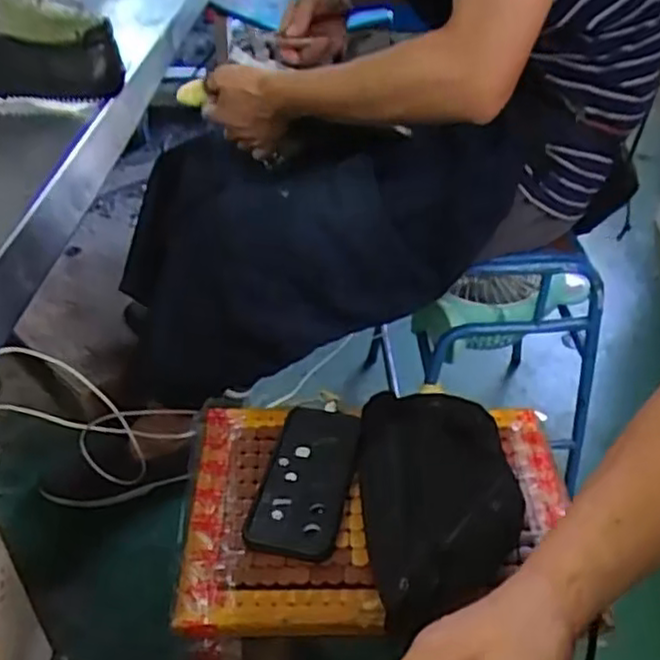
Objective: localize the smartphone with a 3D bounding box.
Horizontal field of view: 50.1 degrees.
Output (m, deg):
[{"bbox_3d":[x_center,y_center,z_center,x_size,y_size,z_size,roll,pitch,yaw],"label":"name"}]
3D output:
[{"bbox_3d":[-0.023,0.139,0.672,0.082,0.015,0.175,9,39,9],"label":"smartphone"}]

